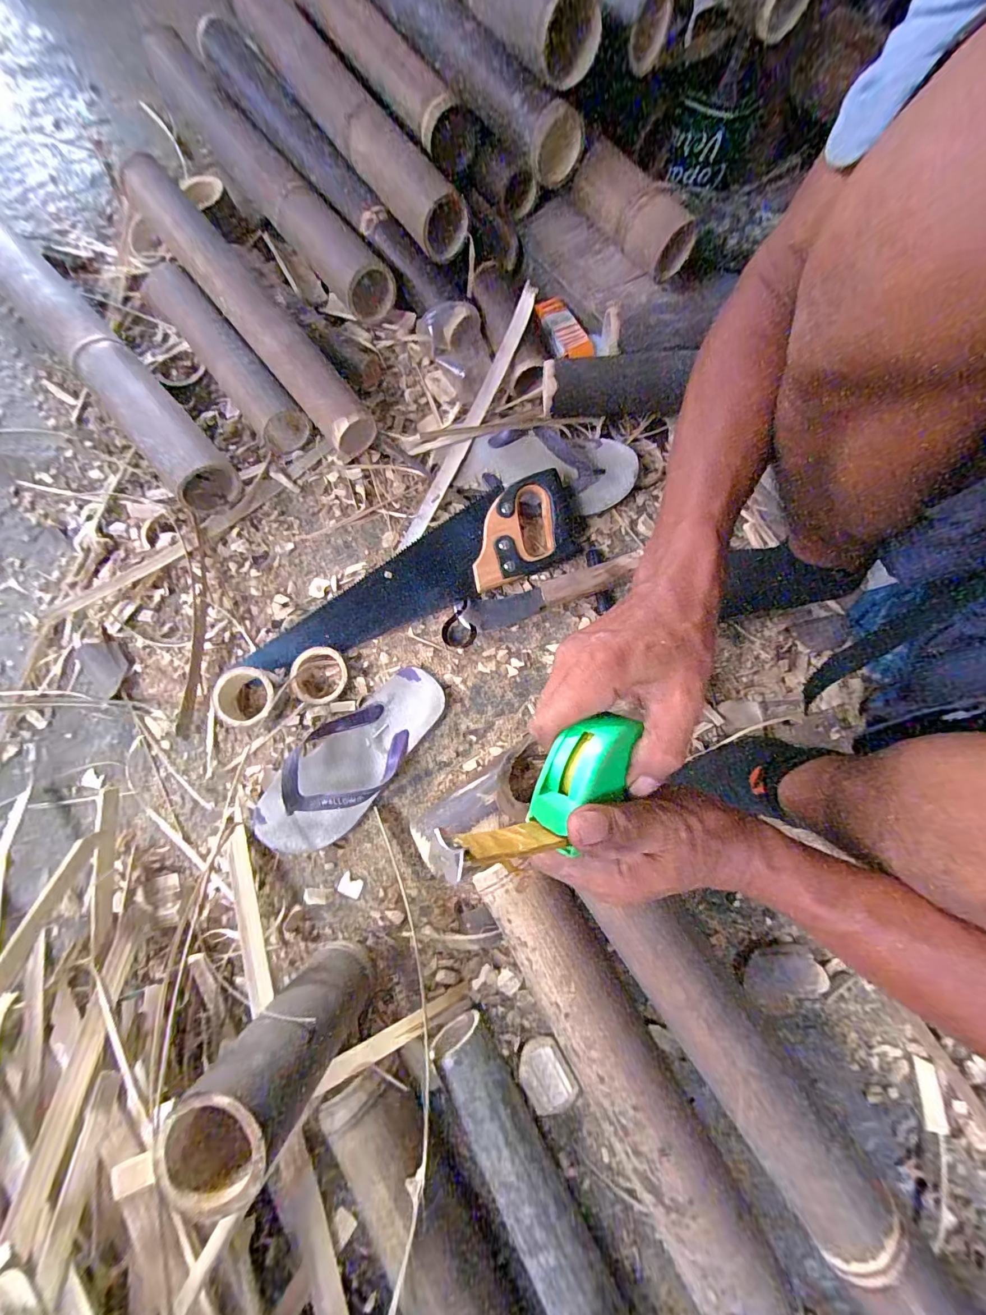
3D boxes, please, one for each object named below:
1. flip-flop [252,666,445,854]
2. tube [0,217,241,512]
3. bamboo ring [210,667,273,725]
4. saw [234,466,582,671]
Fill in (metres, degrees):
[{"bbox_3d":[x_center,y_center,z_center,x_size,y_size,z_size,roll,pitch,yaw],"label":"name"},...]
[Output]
[{"bbox_3d":[-0.161,0.113,0.496,0.101,0.047,0.249,41,81,10],"label":"flip-flop"},{"bbox_3d":[-0.561,-0.434,0.599,0.077,0.077,0.624,-41,79,-8],"label":"tube"},{"bbox_3d":[-0.288,0.047,0.522,0.066,0.040,0.066,0,76,1],"label":"bamboo ring"},{"bbox_3d":[-0.102,-0.100,0.537,0.439,0.042,0.120,-22,77,-4],"label":"saw"}]

